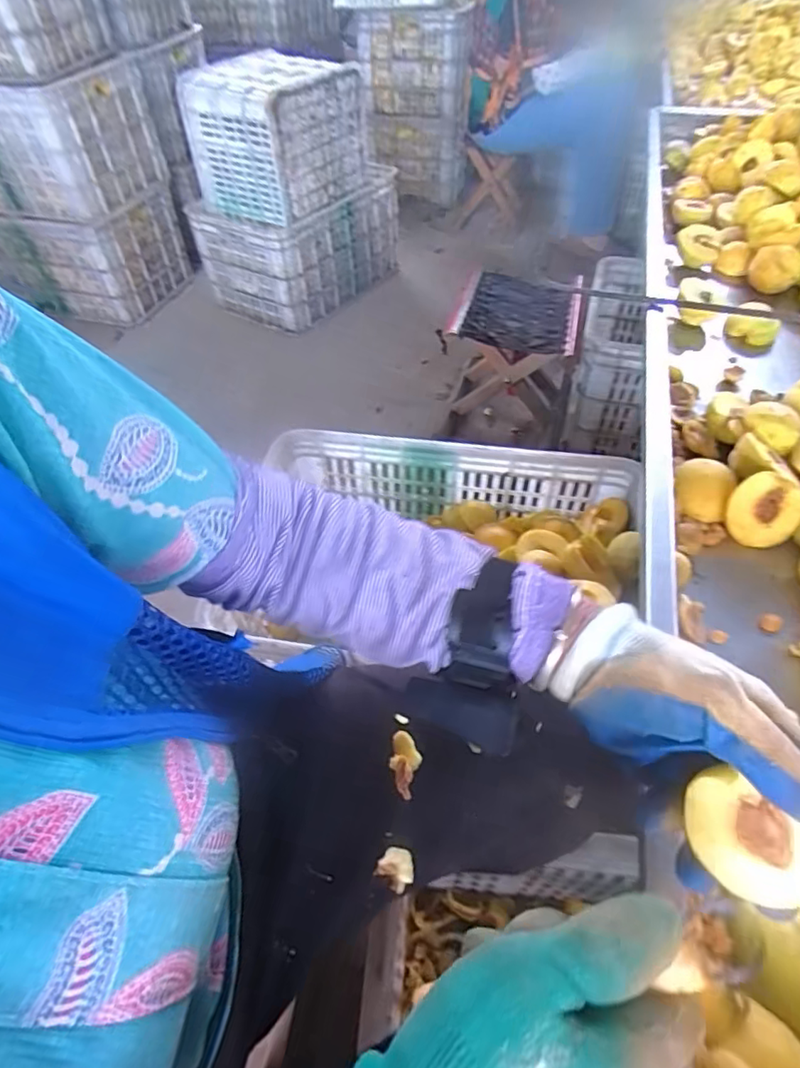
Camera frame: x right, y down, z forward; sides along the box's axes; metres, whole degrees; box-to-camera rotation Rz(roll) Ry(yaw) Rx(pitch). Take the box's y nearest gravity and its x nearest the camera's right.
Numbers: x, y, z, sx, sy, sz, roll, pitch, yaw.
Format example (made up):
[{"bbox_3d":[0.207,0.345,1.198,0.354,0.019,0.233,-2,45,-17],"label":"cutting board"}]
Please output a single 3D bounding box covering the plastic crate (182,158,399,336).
[{"bbox_3d":[-0.275,-0.829,1.591,0.360,0.284,0.498,23,55,20],"label":"plastic crate"}]

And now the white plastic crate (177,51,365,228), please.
[{"bbox_3d":[-0.298,-0.985,1.363,0.314,0.264,0.349,25,56,22],"label":"white plastic crate"}]

